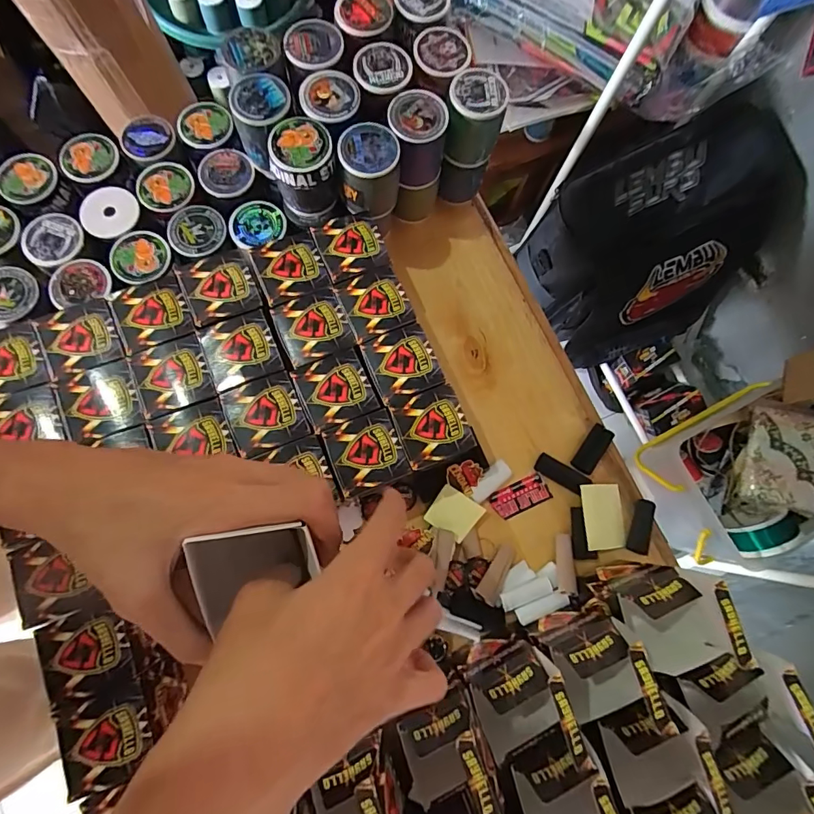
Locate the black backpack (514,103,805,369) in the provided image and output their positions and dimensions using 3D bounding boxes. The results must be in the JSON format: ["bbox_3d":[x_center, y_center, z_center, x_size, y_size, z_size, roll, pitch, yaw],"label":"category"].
[{"bbox_3d":[0.536,-0.339,1.021,0.487,0.406,0.327,-25,80,-9],"label":"black backpack"}]

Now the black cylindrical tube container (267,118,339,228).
[{"bbox_3d":[-0.094,-0.217,0.427,0.055,0.066,0.052,1,77,-4],"label":"black cylindrical tube container"}]

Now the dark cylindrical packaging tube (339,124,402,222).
[{"bbox_3d":[-0.035,-0.218,0.431,0.052,0.064,0.050,1,77,-4],"label":"dark cylindrical packaging tube"}]

